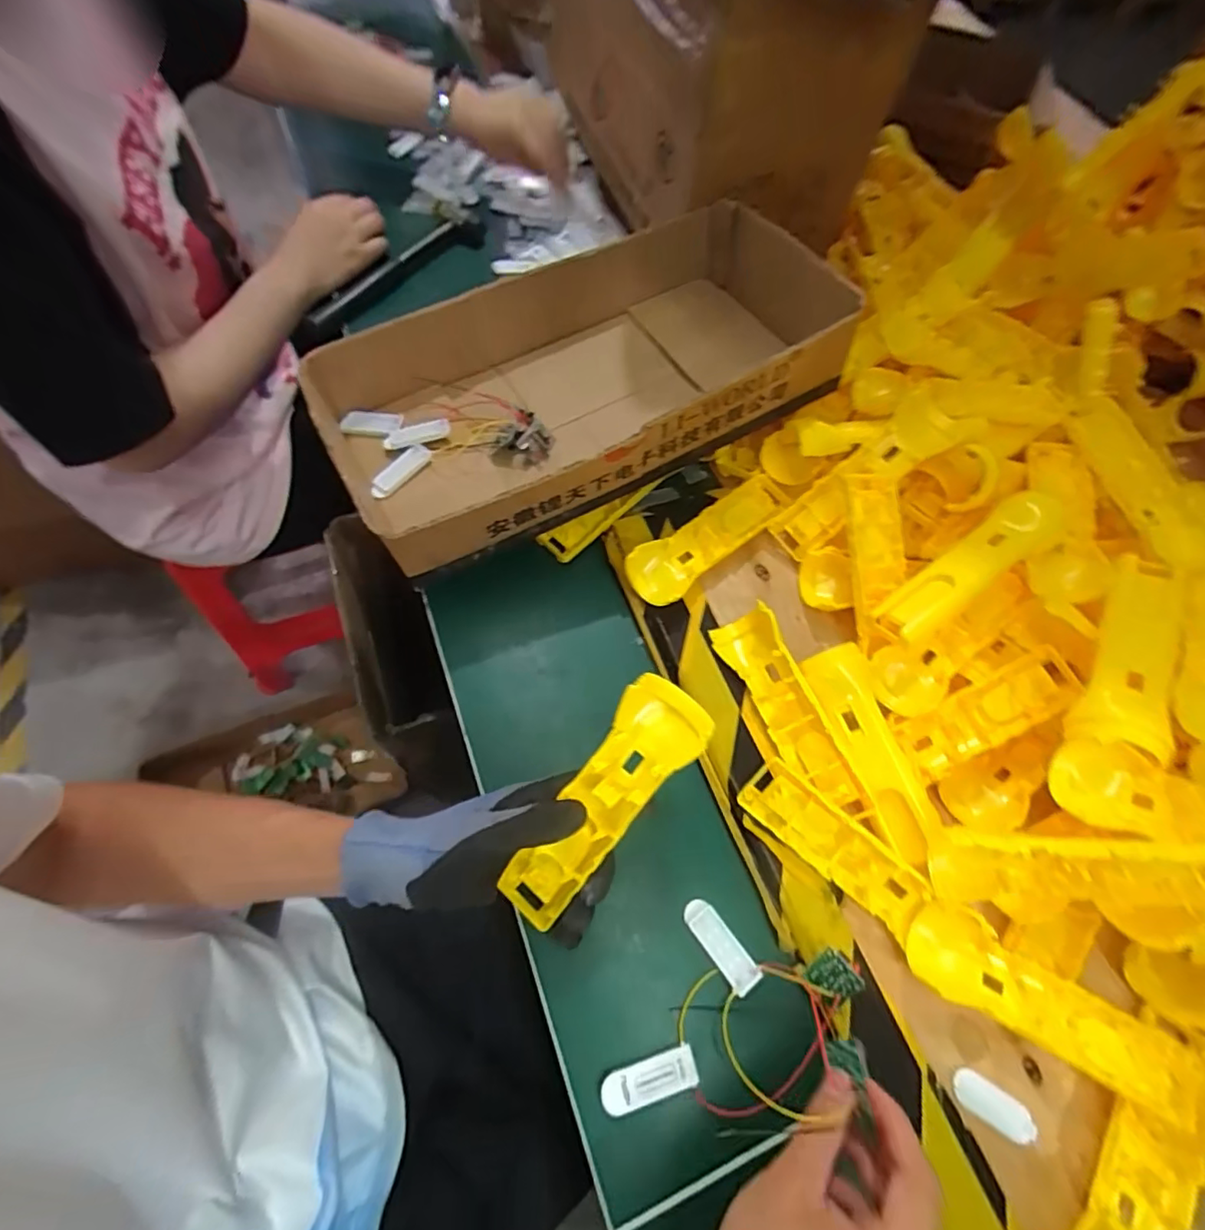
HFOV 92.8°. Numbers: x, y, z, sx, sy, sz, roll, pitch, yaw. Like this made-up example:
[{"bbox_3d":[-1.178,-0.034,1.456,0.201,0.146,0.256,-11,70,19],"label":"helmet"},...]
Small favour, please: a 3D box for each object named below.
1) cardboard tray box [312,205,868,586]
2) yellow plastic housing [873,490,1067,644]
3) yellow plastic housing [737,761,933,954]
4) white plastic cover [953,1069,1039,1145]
[{"bbox_3d":[-0.018,-0.209,0.499,0.419,0.103,0.238,-24,68,-14],"label":"cardboard tray box"},{"bbox_3d":[0.284,-0.040,0.438,0.175,0.039,0.041,-32,72,-12],"label":"yellow plastic housing"},{"bbox_3d":[0.154,0.153,0.381,0.128,0.023,0.037,40,67,13],"label":"yellow plastic housing"},{"bbox_3d":[0.233,0.292,0.342,0.049,0.004,0.020,31,65,9],"label":"white plastic cover"}]

